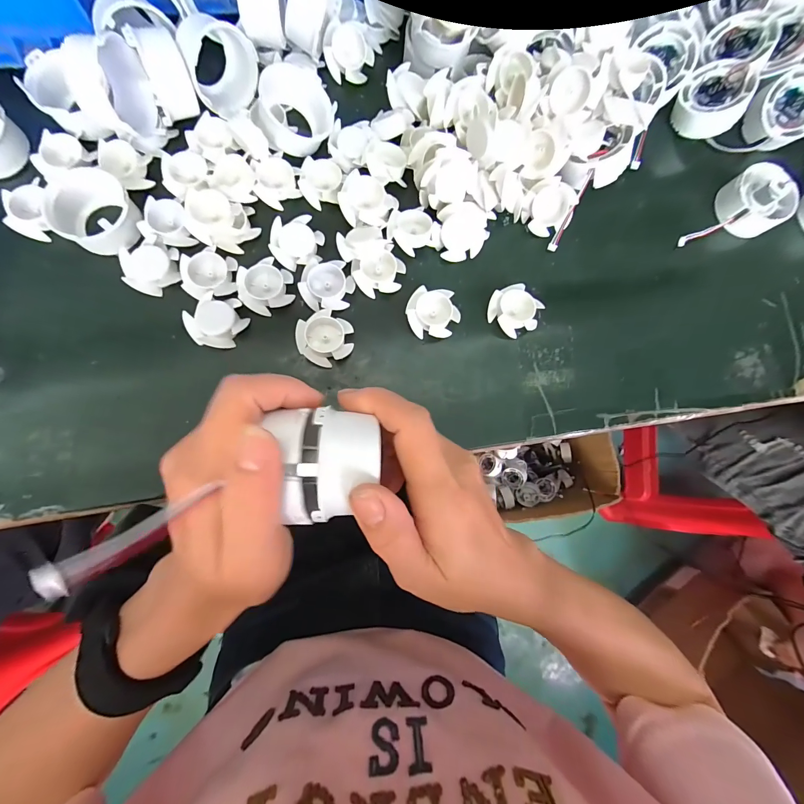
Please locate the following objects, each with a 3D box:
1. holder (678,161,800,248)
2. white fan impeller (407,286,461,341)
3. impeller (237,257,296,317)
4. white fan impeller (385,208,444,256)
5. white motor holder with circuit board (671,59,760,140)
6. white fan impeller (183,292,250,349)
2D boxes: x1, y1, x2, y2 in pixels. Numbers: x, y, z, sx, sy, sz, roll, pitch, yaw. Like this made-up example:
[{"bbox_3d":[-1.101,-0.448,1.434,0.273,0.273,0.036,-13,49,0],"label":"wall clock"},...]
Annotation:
[{"bbox_3d":[0.284,-0.160,0.302,0.102,0.031,0.053,-32,87,-9],"label":"holder"},{"bbox_3d":[0.024,-0.069,0.275,0.039,0.013,0.036,1,83,-6],"label":"white fan impeller"},{"bbox_3d":[-0.103,-0.087,0.266,0.039,0.015,0.036,1,83,-6],"label":"impeller"},{"bbox_3d":[0.008,-0.135,0.279,0.036,0.014,0.038,1,83,-6],"label":"white fan impeller"},{"bbox_3d":[0.275,-0.267,0.312,0.056,0.027,0.056,-4,80,25],"label":"white motor holder with circuit board"},{"bbox_3d":[-0.134,-0.058,0.257,0.036,0.014,0.040,31,81,-2],"label":"white fan impeller"}]

